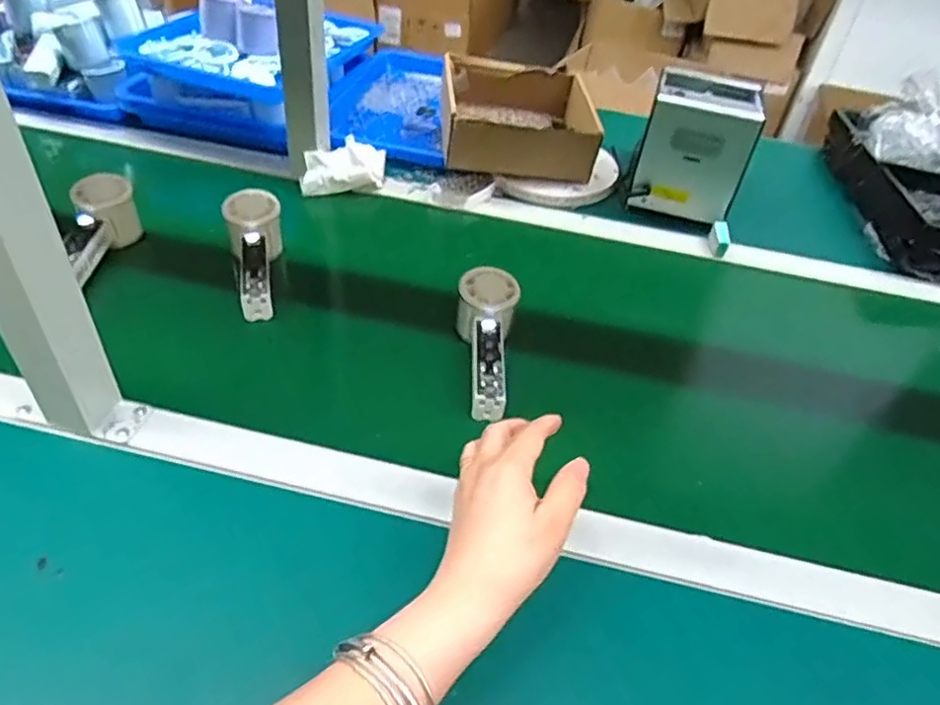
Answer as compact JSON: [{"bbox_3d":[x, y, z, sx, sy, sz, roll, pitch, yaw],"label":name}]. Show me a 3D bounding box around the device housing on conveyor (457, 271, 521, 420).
[{"bbox_3d":[0.017,-0.006,0.599,0.054,0.051,0.151,2,57,-4],"label":"device housing on conveyor"}]

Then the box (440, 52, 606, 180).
[{"bbox_3d":[0.064,-0.321,0.885,0.194,0.075,0.208,2,45,-7],"label":"box"}]

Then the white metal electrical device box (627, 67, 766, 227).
[{"bbox_3d":[0.282,-0.262,0.823,0.124,0.134,0.128,18,45,9],"label":"white metal electrical device box"}]

